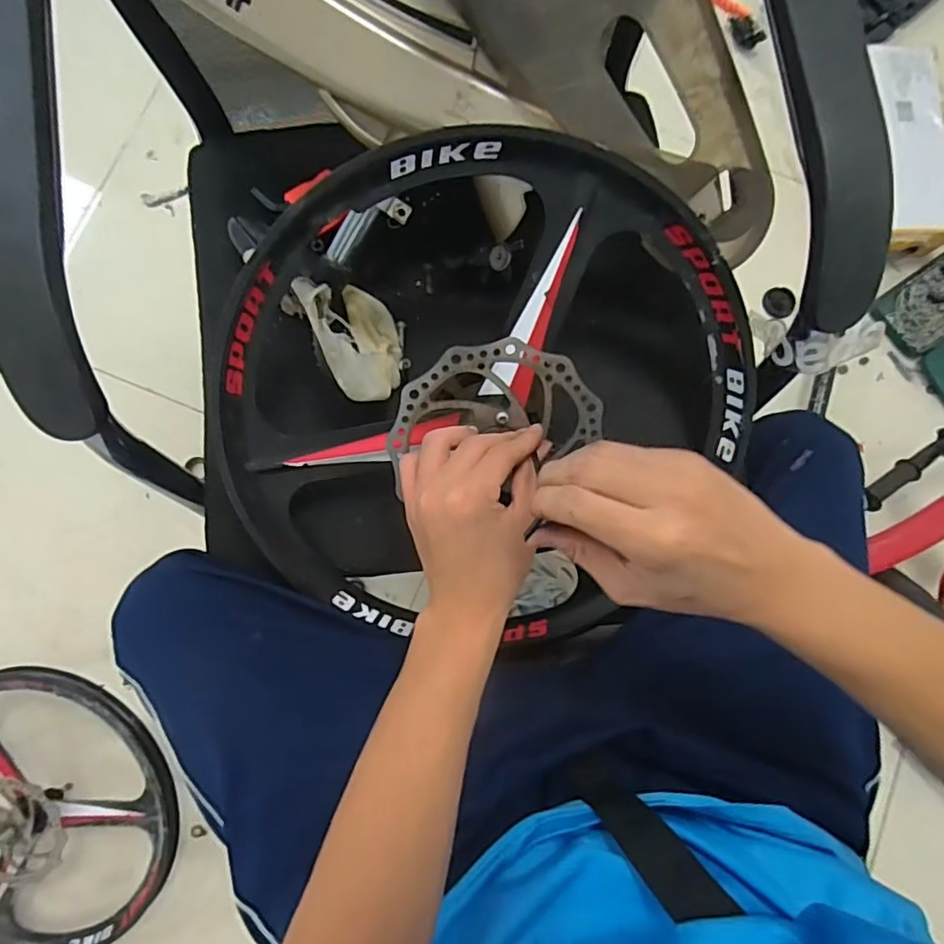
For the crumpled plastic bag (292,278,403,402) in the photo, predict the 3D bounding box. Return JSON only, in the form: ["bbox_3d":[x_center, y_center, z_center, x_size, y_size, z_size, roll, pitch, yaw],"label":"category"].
[{"bbox_3d":[-0.100,-0.113,0.495,0.036,0.114,0.106,-31,102,24],"label":"crumpled plastic bag"}]

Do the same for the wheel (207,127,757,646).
[{"bbox_3d":[0.007,-0.037,0.436,0.377,0.057,0.399,-2,110,-4],"label":"wheel"}]

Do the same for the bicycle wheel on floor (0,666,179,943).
[{"bbox_3d":[-0.614,0.480,0.821,0.411,0.079,0.391,0,81,0],"label":"bicycle wheel on floor"}]

